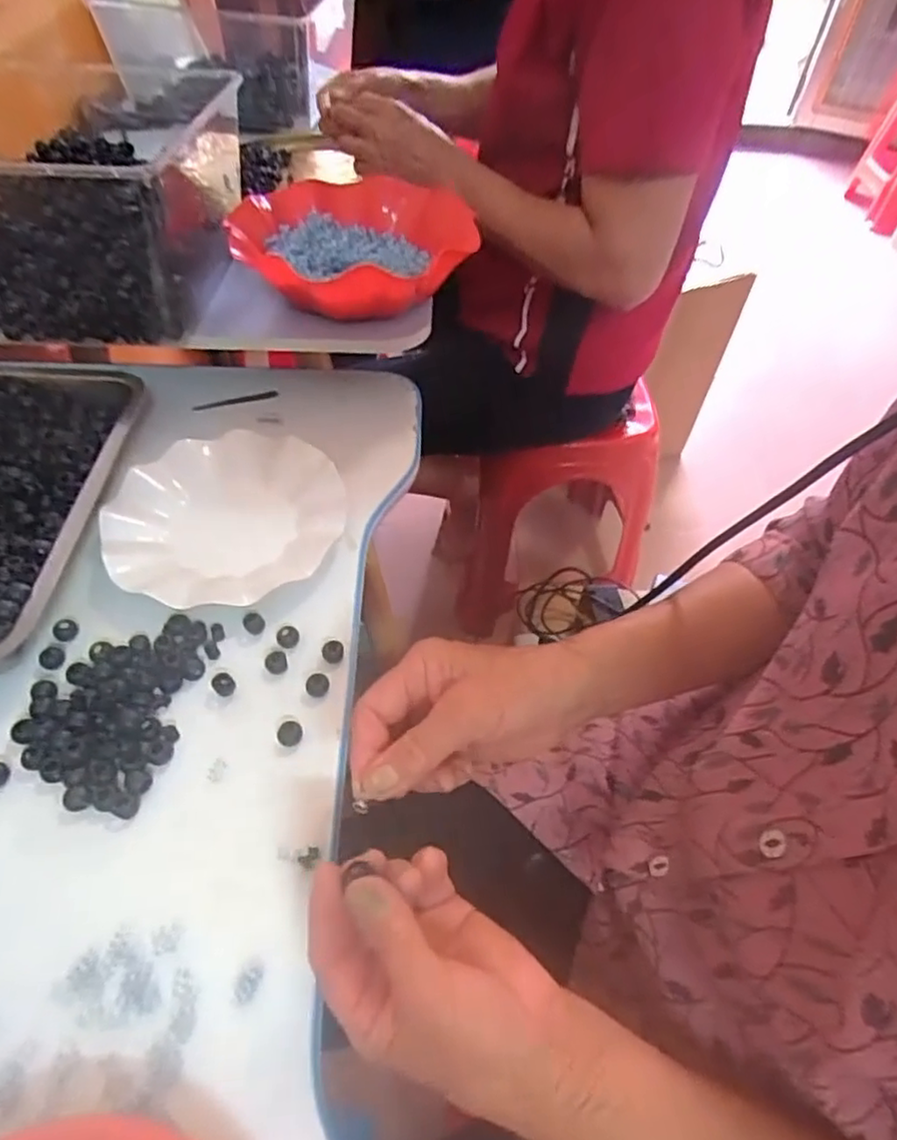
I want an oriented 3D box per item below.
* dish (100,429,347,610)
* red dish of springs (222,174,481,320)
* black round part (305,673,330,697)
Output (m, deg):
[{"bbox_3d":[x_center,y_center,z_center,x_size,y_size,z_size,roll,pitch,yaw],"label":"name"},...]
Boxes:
[{"bbox_3d":[-0.176,-0.047,0.525,0.175,0.019,0.168,2,51,-2],"label":"dish"},{"bbox_3d":[-0.083,-0.309,0.627,0.216,0.059,0.228,2,51,-2],"label":"red dish of springs"},{"bbox_3d":[-0.089,0.078,0.446,0.016,0.009,0.016,2,51,-2],"label":"black round part"}]

